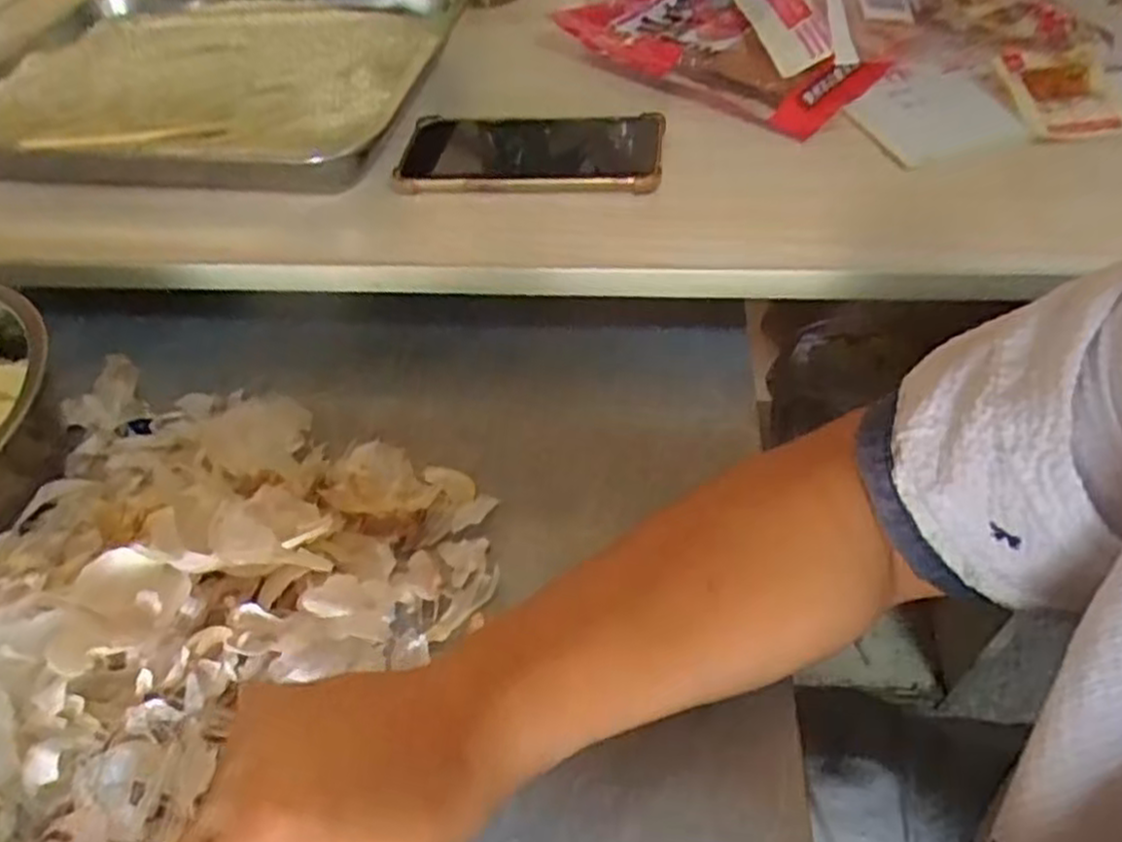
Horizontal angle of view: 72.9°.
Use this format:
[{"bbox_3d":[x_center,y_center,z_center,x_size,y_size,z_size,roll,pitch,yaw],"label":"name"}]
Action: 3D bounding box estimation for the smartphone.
[{"bbox_3d":[-0.021,-0.175,0.490,0.171,0.011,0.088,4,50,9],"label":"smartphone"}]

